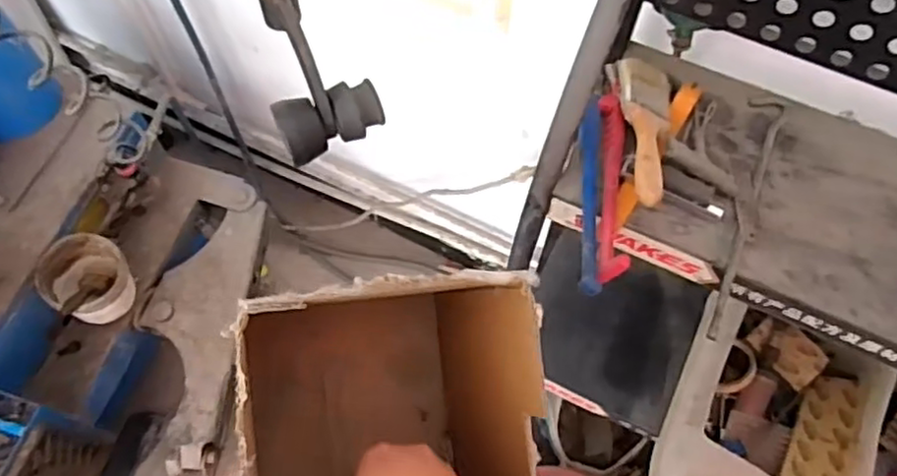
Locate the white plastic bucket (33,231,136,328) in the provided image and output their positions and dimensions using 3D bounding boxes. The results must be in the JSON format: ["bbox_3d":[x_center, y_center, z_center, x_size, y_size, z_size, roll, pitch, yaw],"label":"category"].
[{"bbox_3d":[-0.564,0.066,1.062,0.114,0.104,0.120,0,63,-1],"label":"white plastic bucket"}]

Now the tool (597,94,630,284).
[{"bbox_3d":[0.151,-0.052,0.620,0.021,0.029,0.195,6,63,2],"label":"tool"}]

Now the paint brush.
[{"bbox_3d":[0.185,-0.102,0.625,0.053,0.012,0.197,19,50,-9],"label":"paint brush"}]

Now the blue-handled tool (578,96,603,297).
[{"bbox_3d":[0.130,-0.044,0.620,0.021,0.014,0.207,6,63,2],"label":"blue-handled tool"}]

